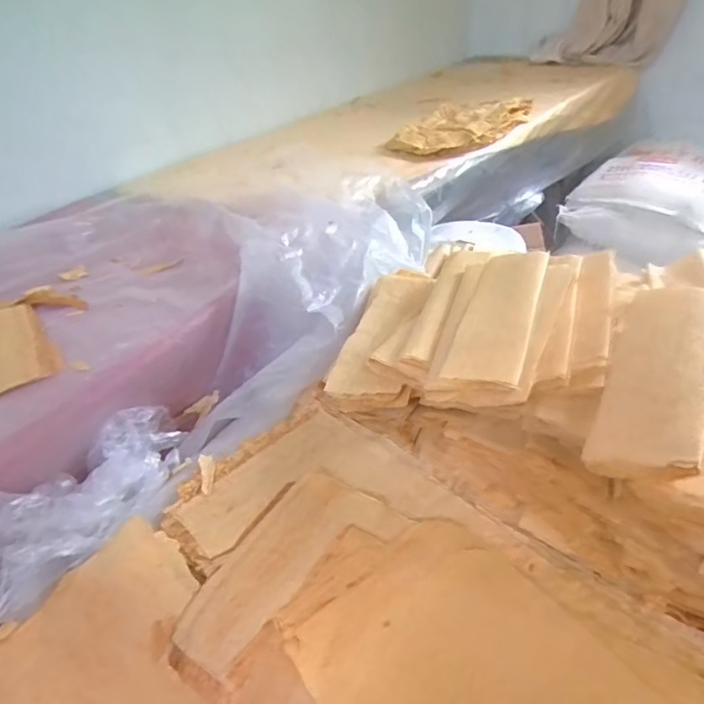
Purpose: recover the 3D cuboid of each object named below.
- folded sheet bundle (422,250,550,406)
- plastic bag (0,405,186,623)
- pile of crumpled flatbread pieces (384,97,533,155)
[{"bbox_3d":[0.183,-0.043,0.703,0.120,0.030,0.279,-3,41,32],"label":"folded sheet bundle"},{"bbox_3d":[-0.378,0.193,0.741,0.156,0.106,0.363,14,43,25],"label":"plastic bag"},{"bbox_3d":[0.345,-0.690,1.566,0.244,0.046,0.504,25,48,35],"label":"pile of crumpled flatbread pieces"}]

